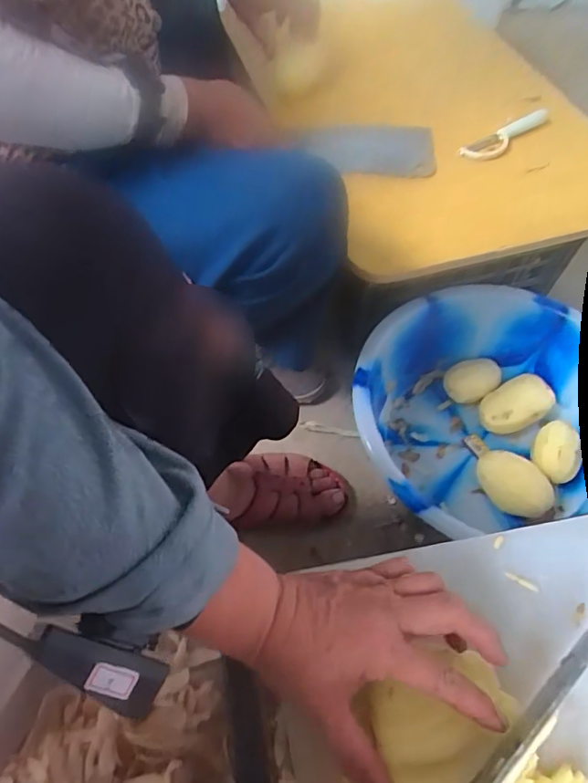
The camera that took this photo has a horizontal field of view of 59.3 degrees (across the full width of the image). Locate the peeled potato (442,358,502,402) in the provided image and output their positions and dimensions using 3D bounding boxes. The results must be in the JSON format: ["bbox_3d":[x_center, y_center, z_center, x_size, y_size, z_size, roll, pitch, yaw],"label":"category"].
[{"bbox_3d":[0.259,-0.013,0.758,0.078,0.048,0.057,-26,63,-16],"label":"peeled potato"}]

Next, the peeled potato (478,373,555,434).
[{"bbox_3d":[0.309,0.021,0.729,0.108,0.056,0.061,-27,63,-17],"label":"peeled potato"}]

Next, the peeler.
[{"bbox_3d":[0.264,-0.318,0.643,0.148,0.012,0.030,-35,66,-20],"label":"peeler"}]

